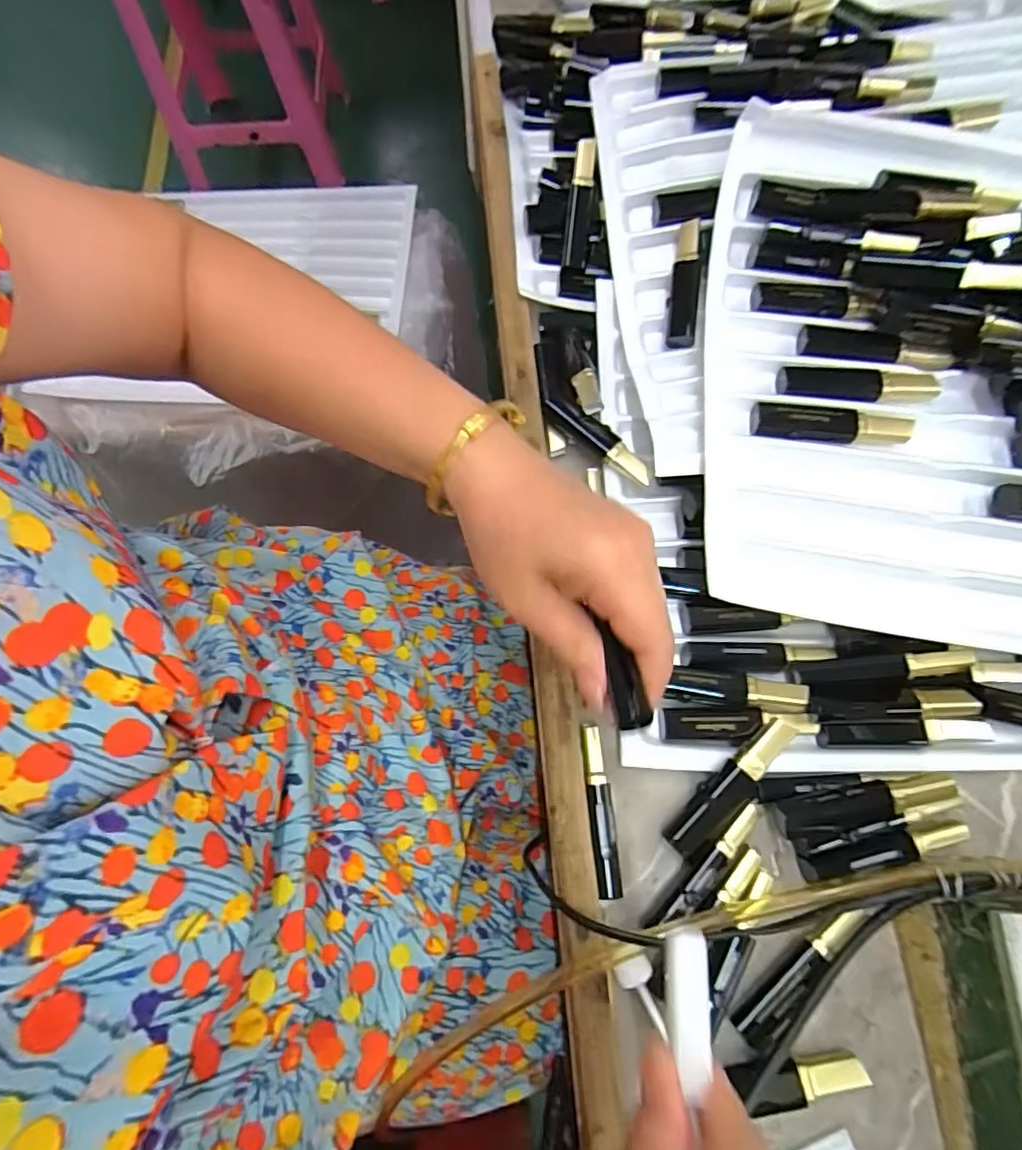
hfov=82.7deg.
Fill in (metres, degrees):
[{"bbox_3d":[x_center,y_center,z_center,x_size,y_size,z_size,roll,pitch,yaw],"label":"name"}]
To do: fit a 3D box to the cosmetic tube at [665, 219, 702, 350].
[{"bbox_3d":[0.114,-0.189,0.378,0.018,0.021,0.084,7,71,5],"label":"cosmetic tube"}]

